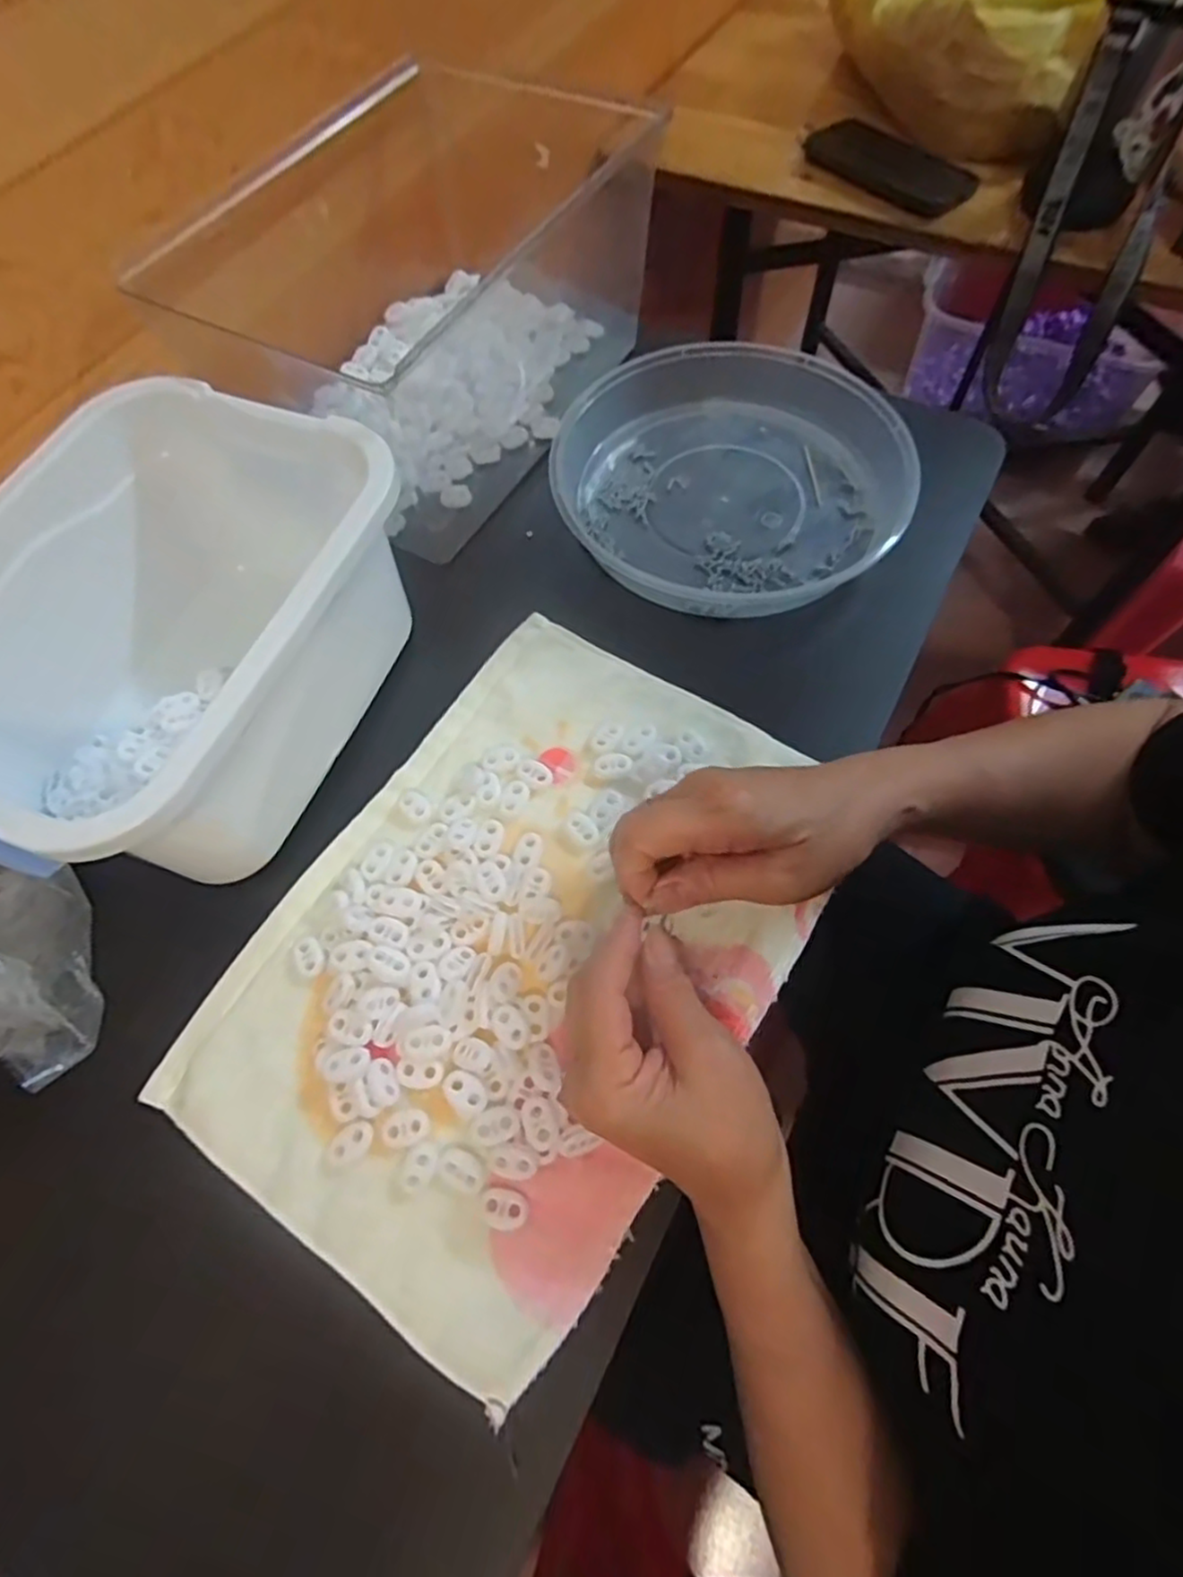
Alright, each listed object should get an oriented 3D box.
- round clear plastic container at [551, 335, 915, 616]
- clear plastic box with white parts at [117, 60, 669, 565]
[{"bbox_3d":[0.098,-0.215,0.472,0.225,0.042,0.213,-1,65,2],"label":"round clear plastic container"},{"bbox_3d":[-0.107,-0.353,0.491,0.205,0.126,0.334,23,68,13],"label":"clear plastic box with white parts"}]

